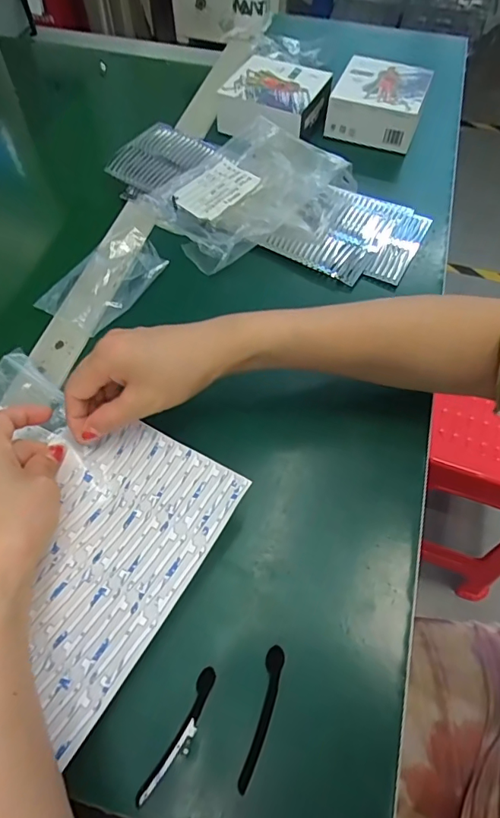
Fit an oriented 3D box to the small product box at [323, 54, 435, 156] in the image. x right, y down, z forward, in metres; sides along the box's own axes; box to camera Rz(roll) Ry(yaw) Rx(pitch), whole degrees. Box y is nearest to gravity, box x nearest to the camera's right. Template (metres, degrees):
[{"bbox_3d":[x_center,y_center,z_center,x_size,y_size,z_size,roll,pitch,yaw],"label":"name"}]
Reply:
[{"bbox_3d":[0.155,-0.368,0.581,0.102,0.052,0.098,21,60,10],"label":"small product box"}]

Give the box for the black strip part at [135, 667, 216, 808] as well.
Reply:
[{"bbox_3d":[-0.040,0.187,0.277,0.012,0.004,0.073,25,61,13],"label":"black strip part"}]

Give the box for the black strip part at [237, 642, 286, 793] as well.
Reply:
[{"bbox_3d":[0.008,0.180,0.285,0.010,0.007,0.074,14,59,7],"label":"black strip part"}]

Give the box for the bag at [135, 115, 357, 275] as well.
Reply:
[{"bbox_3d":[0.000,-0.217,0.497,0.163,0.034,0.190,32,63,17],"label":"bag"}]

